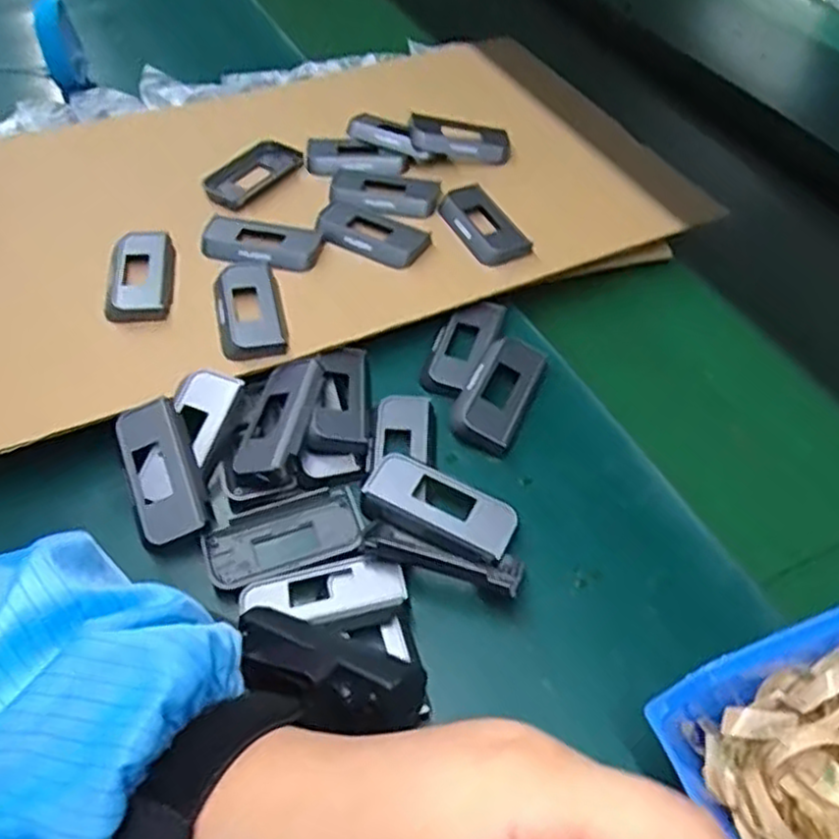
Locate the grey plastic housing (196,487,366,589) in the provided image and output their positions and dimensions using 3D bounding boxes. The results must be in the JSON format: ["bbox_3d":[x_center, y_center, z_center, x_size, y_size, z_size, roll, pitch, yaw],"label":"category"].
[{"bbox_3d":[-0.066,0.059,0.365,0.075,0.008,0.036,-15,53,-14],"label":"grey plastic housing"}]

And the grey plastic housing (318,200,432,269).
[{"bbox_3d":[-0.031,-0.122,0.489,0.071,0.008,0.039,22,53,15],"label":"grey plastic housing"}]

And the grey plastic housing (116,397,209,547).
[{"bbox_3d":[-0.128,0.025,0.369,0.032,0.010,0.072,-17,70,-15],"label":"grey plastic housing"}]

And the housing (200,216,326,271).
[{"bbox_3d":[-0.100,-0.112,0.476,0.074,0.008,0.039,8,50,4],"label":"housing"}]

